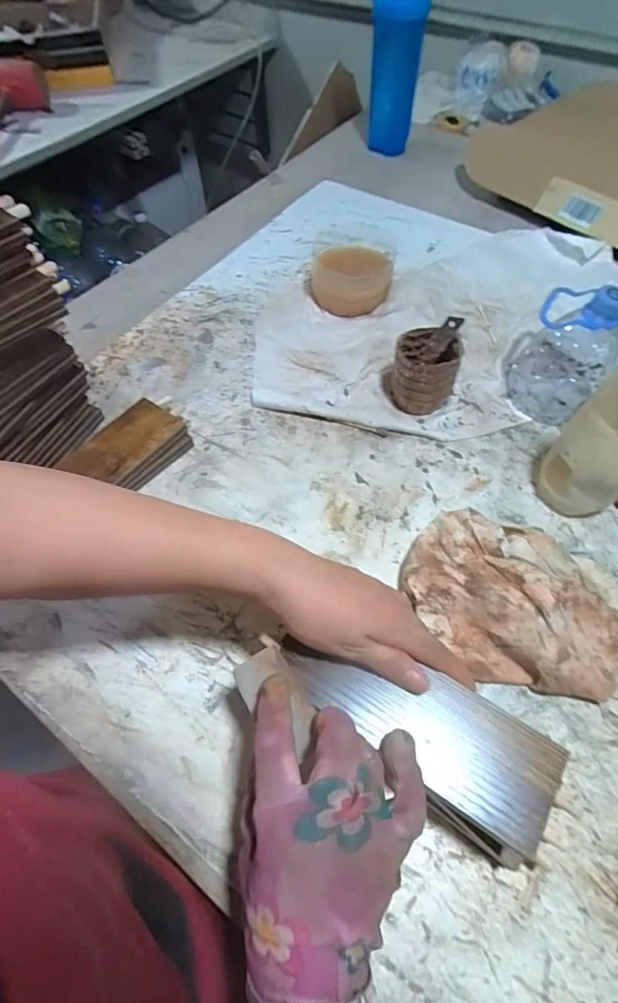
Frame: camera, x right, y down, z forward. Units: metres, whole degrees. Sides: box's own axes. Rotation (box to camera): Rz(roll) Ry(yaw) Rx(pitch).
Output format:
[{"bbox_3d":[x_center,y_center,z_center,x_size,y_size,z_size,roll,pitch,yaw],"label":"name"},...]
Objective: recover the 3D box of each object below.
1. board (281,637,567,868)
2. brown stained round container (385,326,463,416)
[{"bbox_3d":[0.064,0.141,0.301,0.176,0.009,0.074,26,63,15],"label":"board"},{"bbox_3d":[0.121,-0.141,0.519,0.068,0.077,0.056,1,59,3],"label":"brown stained round container"}]

